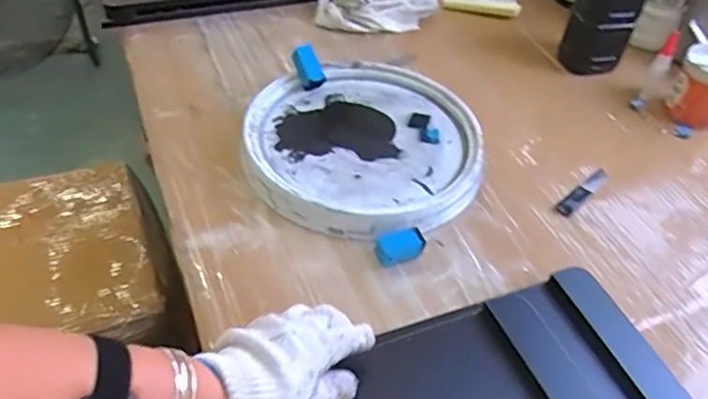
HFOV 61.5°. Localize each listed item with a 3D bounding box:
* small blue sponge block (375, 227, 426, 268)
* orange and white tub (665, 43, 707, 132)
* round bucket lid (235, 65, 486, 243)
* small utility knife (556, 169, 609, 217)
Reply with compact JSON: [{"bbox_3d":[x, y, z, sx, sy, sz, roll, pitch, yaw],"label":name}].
[{"bbox_3d":[0.048,0.051,0.634,0.053,0.029,0.026,-16,50,-21],"label":"small blue sponge block"},{"bbox_3d":[0.493,-0.158,0.835,0.087,0.089,0.076,32,50,22],"label":"orange and white tub"},{"bbox_3d":[0.012,-0.073,0.745,0.281,0.033,0.292,3,46,-4],"label":"round bucket lid"},{"bbox_3d":[0.282,-0.009,0.734,0.020,0.006,0.105,38,53,27],"label":"small utility knife"}]

